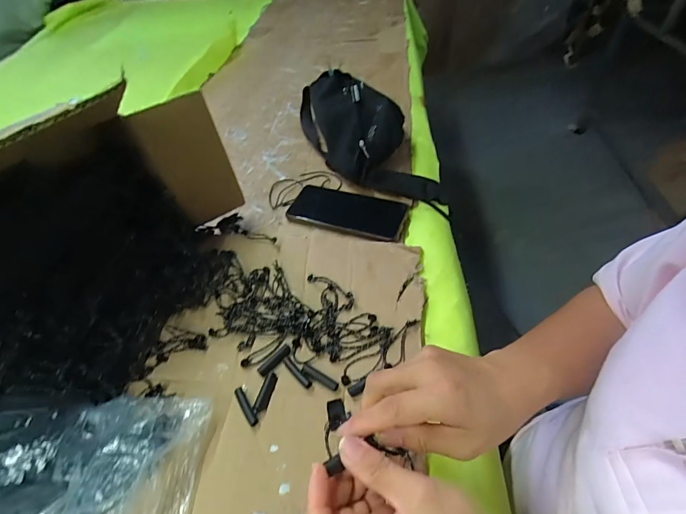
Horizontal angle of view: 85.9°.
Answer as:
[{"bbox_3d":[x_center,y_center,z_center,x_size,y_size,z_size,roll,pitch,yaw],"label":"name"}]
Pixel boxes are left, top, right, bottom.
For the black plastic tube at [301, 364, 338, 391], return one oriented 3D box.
[{"bbox_3d":[-0.023,0.115,0.353,0.040,0.006,0.010,23,53,26],"label":"black plastic tube"}]

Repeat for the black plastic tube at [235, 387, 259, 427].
[{"bbox_3d":[-0.090,0.136,0.338,0.009,0.007,0.040,-28,50,-19],"label":"black plastic tube"}]

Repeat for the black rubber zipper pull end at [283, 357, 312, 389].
[{"bbox_3d":[-0.045,0.112,0.359,0.008,0.004,0.040,-35,52,-24],"label":"black rubber zipper pull end"}]

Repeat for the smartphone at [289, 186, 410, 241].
[{"bbox_3d":[0.007,-0.069,0.515,0.153,0.015,0.081,13,49,18],"label":"smartphone"}]

